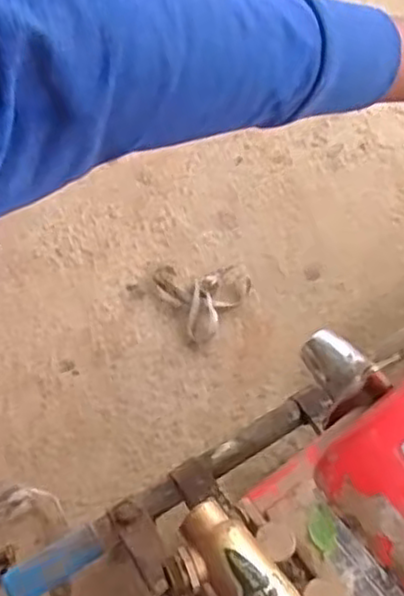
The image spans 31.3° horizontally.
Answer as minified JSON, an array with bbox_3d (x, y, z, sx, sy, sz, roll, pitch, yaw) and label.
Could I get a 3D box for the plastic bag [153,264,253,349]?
[{"bbox_3d":[0.008,-0.006,0.763,0.093,0.015,0.095,-24,62,-18],"label":"plastic bag"}]

